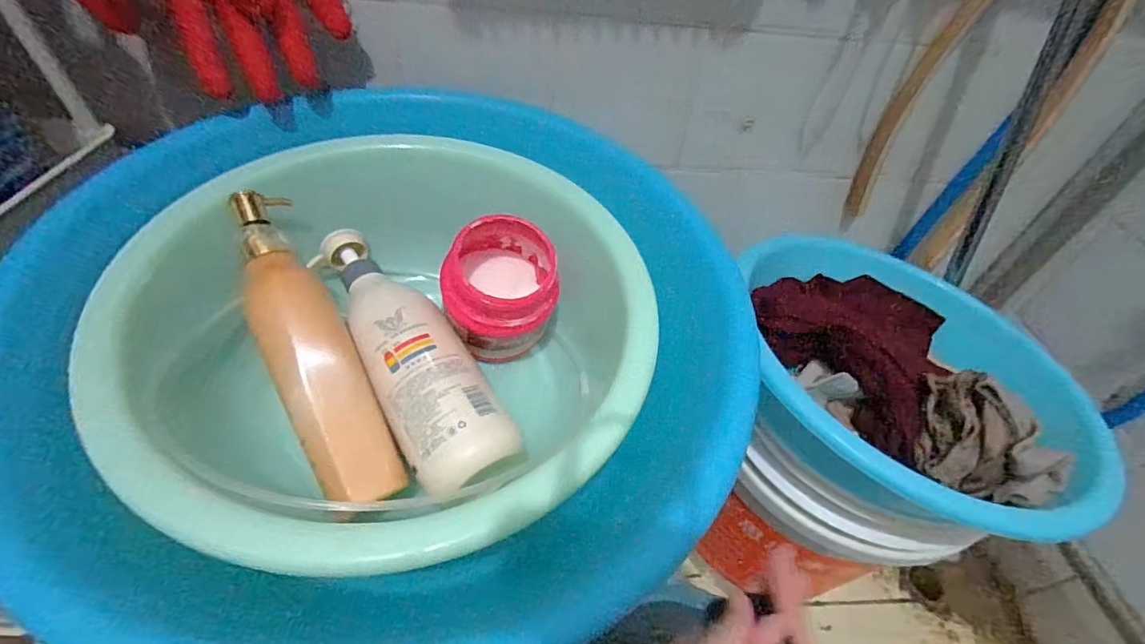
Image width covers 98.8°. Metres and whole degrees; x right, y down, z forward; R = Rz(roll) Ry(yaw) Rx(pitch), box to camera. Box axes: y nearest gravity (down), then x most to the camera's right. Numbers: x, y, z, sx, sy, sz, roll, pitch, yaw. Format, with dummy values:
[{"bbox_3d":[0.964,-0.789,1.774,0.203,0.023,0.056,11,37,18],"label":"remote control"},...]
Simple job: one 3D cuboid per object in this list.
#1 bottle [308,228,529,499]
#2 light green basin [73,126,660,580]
[{"bbox_3d":[-0.123,0.033,0.385,0.074,0.062,0.225,-26,54,-27],"label":"bottle"},{"bbox_3d":[-0.125,0.011,0.371,0.362,0.129,0.320,9,47,3],"label":"light green basin"}]

